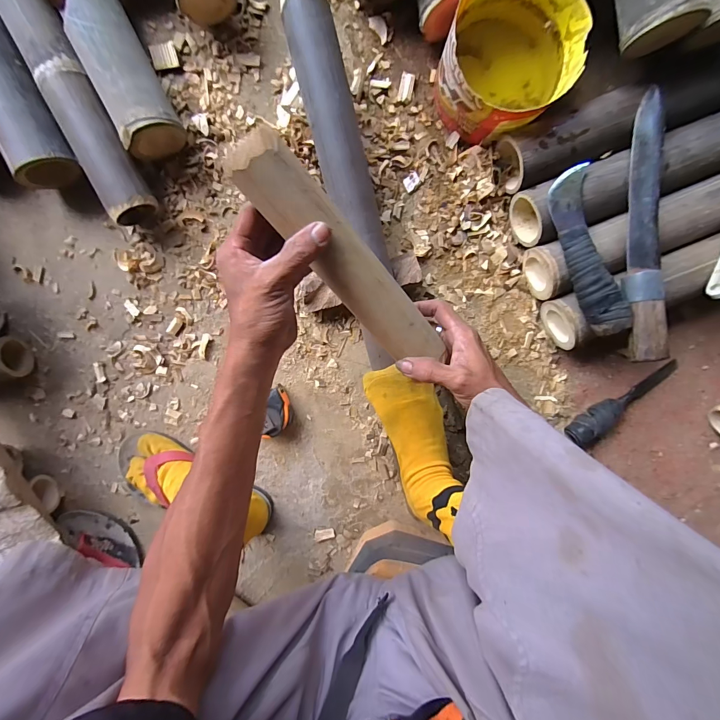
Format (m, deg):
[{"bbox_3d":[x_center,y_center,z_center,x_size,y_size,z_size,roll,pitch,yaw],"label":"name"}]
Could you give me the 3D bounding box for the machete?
[{"bbox_3d":[0.350,-0.162,0.430,0.036,0.051,0.319,2,97,-3],"label":"machete"}]

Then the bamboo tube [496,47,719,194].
[{"bbox_3d":[0.397,-0.336,0.467,0.441,0.075,0.078,-22,99,1],"label":"bamboo tube"}]

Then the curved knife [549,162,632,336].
[{"bbox_3d":[0.281,-0.134,0.440,0.057,0.022,0.205,-15,85,0],"label":"curved knife"}]

